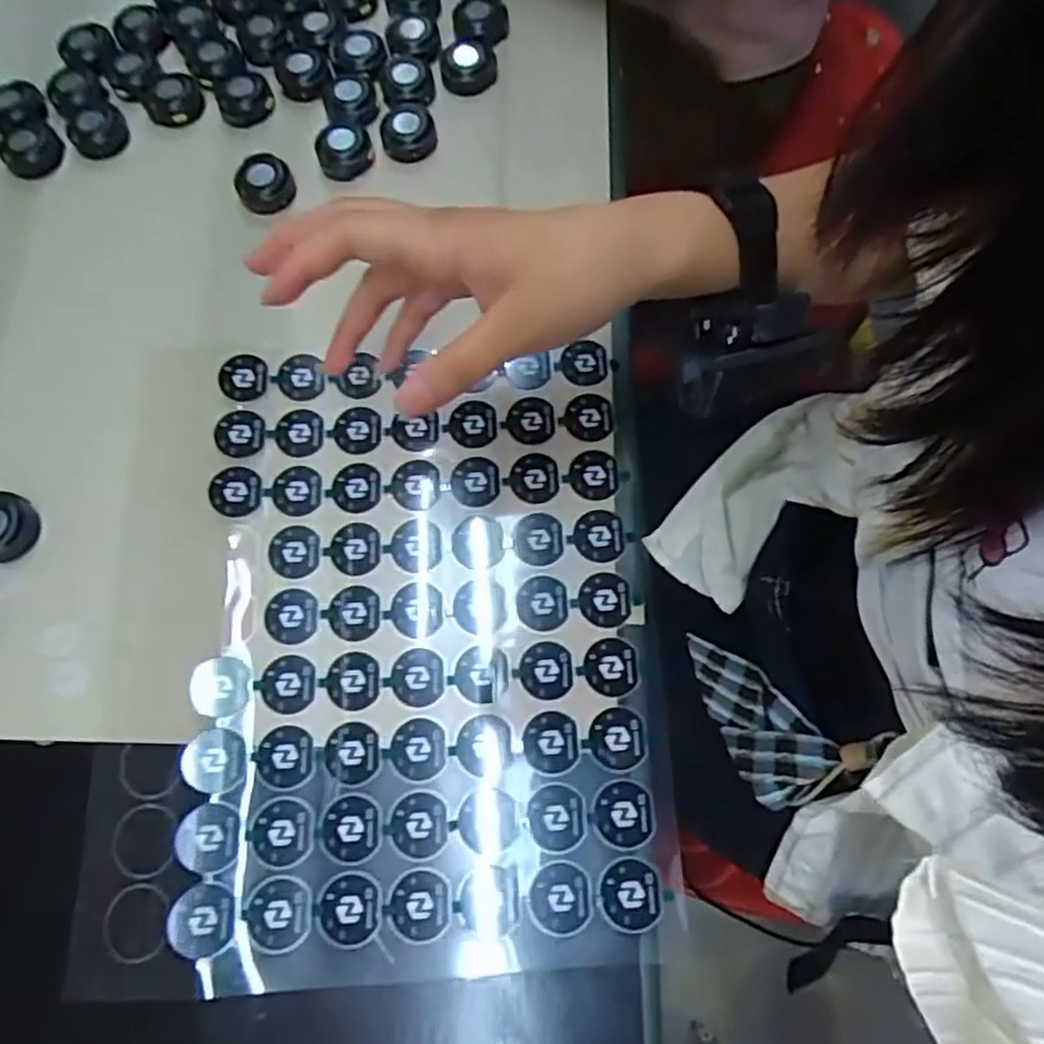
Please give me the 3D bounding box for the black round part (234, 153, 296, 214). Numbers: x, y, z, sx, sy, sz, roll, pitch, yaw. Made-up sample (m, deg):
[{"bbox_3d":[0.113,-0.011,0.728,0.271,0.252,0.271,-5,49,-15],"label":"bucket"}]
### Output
[{"bbox_3d":[-0.135,-0.177,0.371,0.029,0.011,0.032,-22,73,-6],"label":"black round part"}]

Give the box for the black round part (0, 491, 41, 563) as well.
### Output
[{"bbox_3d":[-0.233,0.002,0.319,0.025,0.017,0.030,25,74,9],"label":"black round part"}]

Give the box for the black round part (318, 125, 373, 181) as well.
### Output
[{"bbox_3d":[-0.093,-0.194,0.374,0.028,0.016,0.028,0,72,1],"label":"black round part"}]

